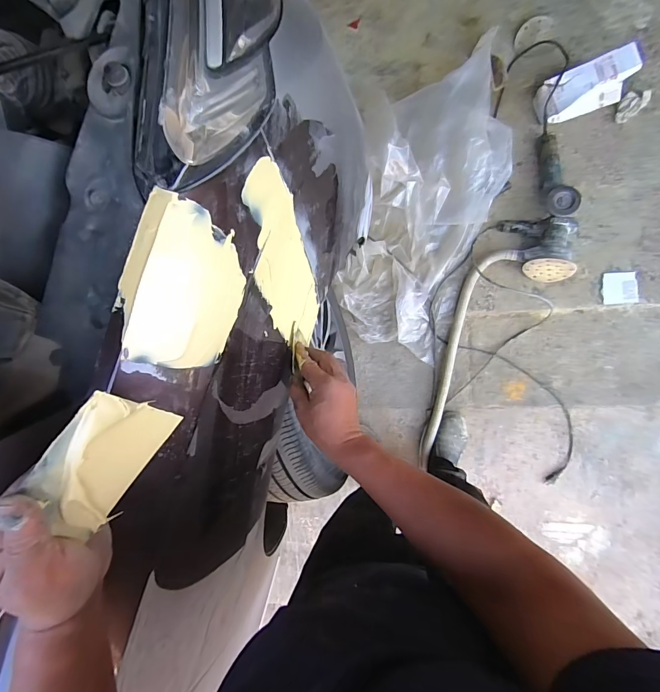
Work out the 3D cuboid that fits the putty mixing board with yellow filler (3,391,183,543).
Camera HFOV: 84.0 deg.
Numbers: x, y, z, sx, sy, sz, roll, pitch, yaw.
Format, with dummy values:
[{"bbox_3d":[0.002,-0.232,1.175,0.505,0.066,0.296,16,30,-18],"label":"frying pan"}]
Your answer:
[{"bbox_3d":[-0.176,0.093,0.278,0.116,0.076,0.007,-51,51,-3],"label":"putty mixing board with yellow filler"}]

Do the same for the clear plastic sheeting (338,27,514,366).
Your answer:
[{"bbox_3d":[0.318,-0.520,1.211,0.460,0.171,1.070,17,91,12],"label":"clear plastic sheeting"}]

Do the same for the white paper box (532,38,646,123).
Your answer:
[{"bbox_3d":[0.816,-0.814,1.168,0.282,0.103,0.141,-22,84,10],"label":"white paper box"}]

